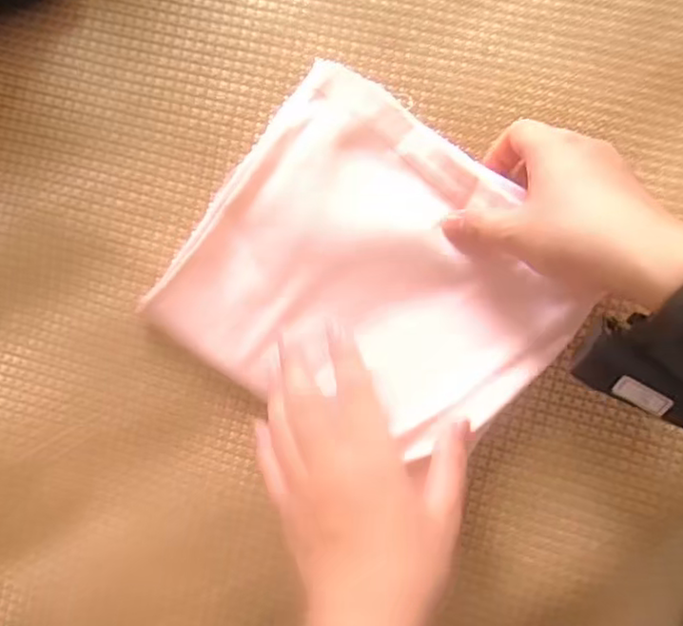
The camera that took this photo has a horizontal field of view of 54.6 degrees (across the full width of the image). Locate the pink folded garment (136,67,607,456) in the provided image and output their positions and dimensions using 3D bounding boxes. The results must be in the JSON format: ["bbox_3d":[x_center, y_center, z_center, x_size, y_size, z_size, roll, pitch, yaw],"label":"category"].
[{"bbox_3d":[0.016,-0.013,0.366,0.193,0.024,0.173,37,93,5],"label":"pink folded garment"}]

